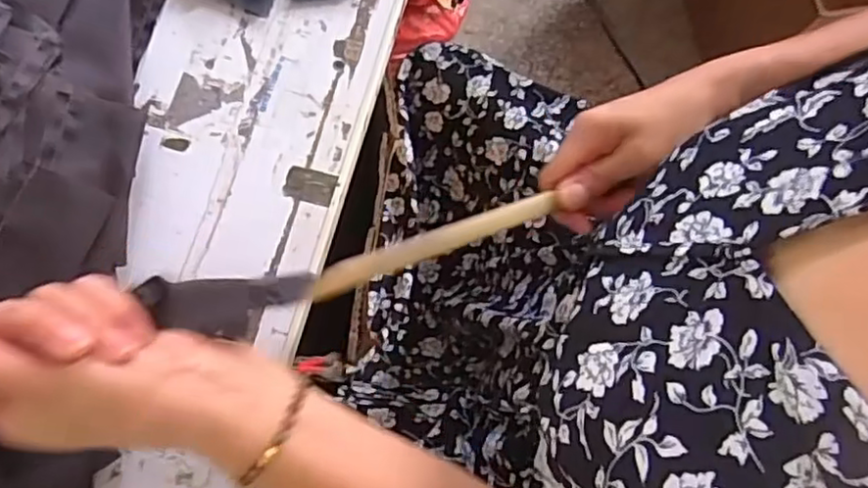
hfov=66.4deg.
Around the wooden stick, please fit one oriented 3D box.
[{"bbox_3d":[0.003,-0.002,0.395,0.158,0.011,0.016,-20,76,-25],"label":"wooden stick"}]

